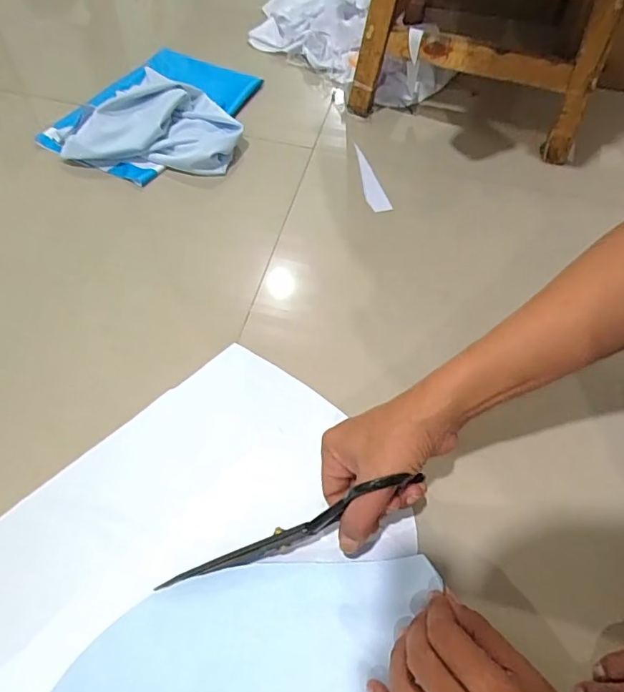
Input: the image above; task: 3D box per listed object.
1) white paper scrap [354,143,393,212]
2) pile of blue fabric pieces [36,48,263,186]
[{"bbox_3d":[0.078,-0.234,0.714,0.028,0.006,0.127,-11,58,-11],"label":"white paper scrap"},{"bbox_3d":[-0.211,-0.345,0.743,0.245,0.042,0.275,16,57,7],"label":"pile of blue fabric pieces"}]

